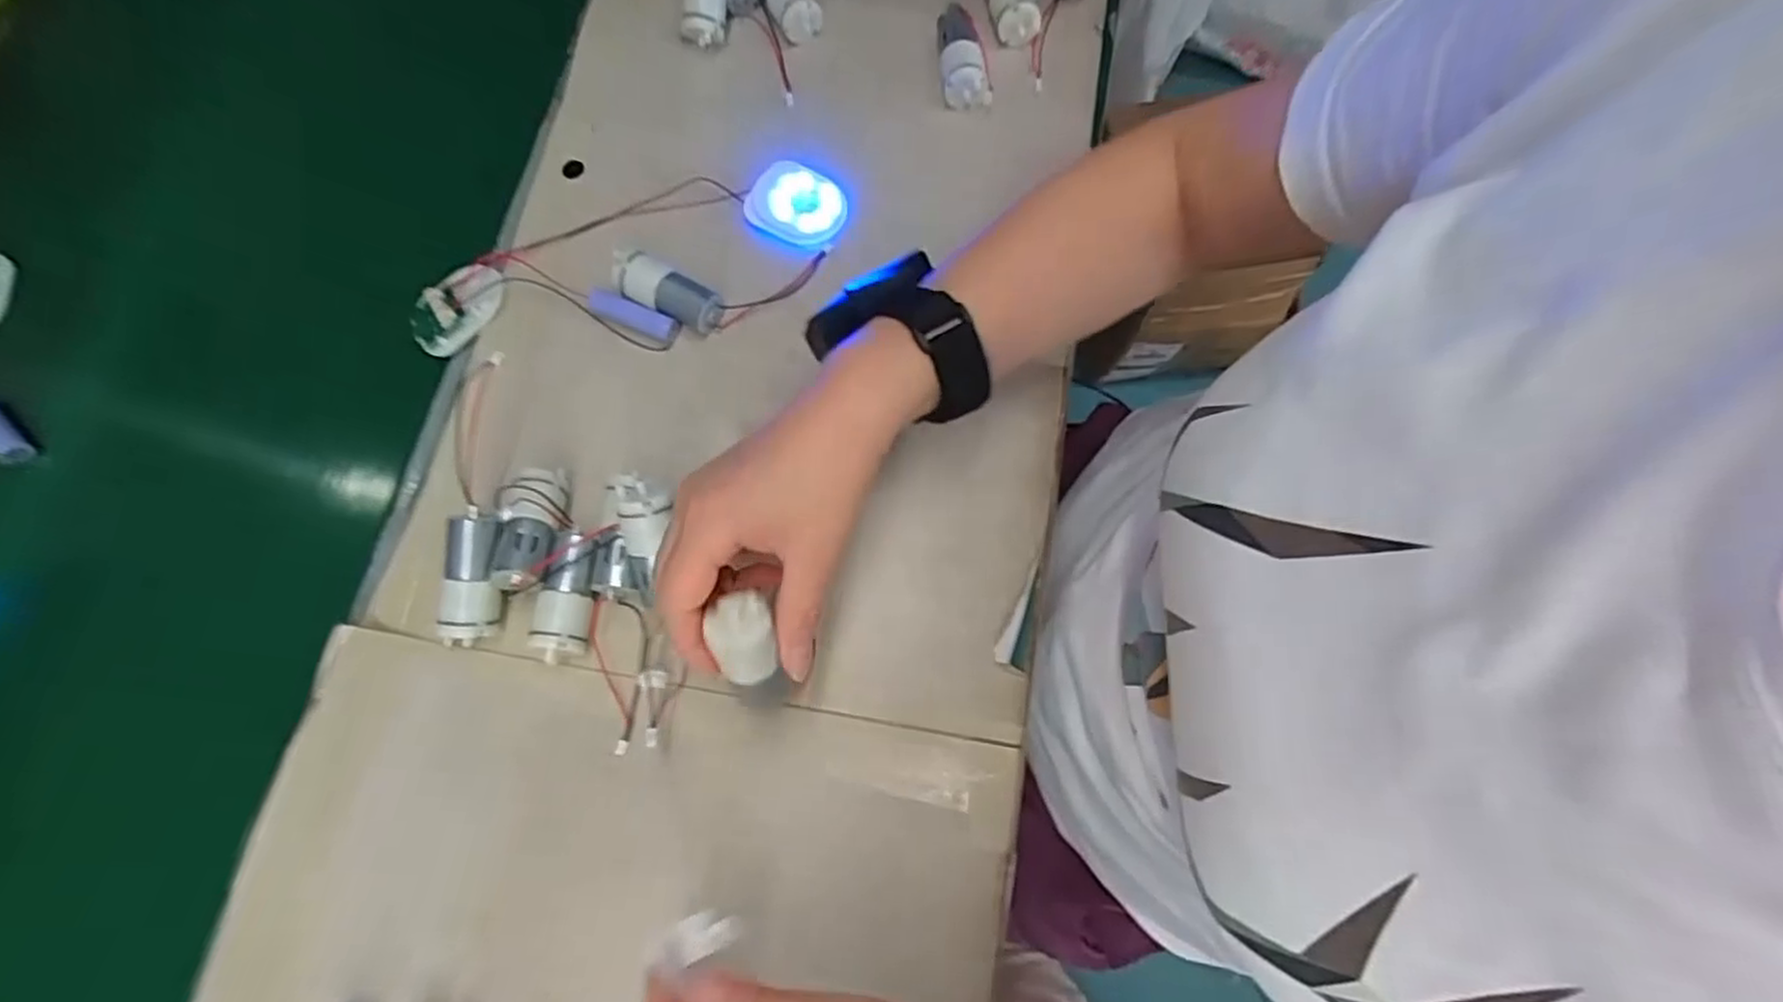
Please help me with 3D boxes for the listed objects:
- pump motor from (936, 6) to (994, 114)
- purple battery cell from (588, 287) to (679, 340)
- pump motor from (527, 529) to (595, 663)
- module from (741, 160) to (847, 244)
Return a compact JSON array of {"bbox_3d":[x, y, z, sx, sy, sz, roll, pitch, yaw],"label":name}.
[{"bbox_3d":[0.042,-0.272,0.466,0.024,0.022,0.065,-11,73,-3],"label":"pump motor"},{"bbox_3d":[-0.146,-0.105,0.427,0.053,0.012,0.014,21,74,7],"label":"purple battery cell"},{"bbox_3d":[-0.159,0.046,0.373,0.024,0.031,0.064,6,73,2],"label":"pump motor"},{"bbox_3d":[-0.056,-0.174,0.451,0.056,0.015,0.046,34,76,10],"label":"module"}]

